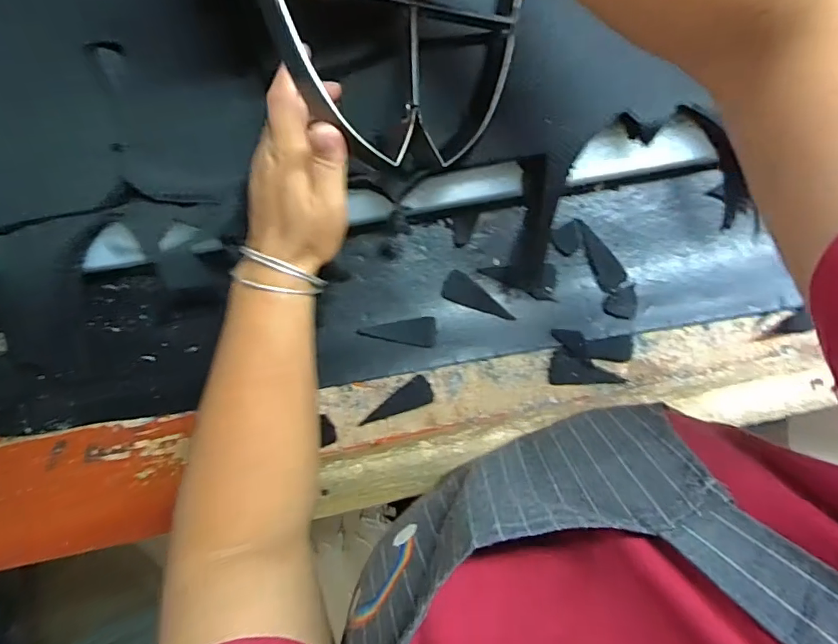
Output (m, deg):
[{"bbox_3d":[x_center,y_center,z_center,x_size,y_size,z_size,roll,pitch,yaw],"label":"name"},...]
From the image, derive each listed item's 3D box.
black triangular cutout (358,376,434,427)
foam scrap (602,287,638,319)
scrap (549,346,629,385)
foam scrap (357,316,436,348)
[{"bbox_3d":[-0.022,0.071,0.444,0.068,0.004,0.026,-21,91,-1],"label":"black triangular cutout"},{"bbox_3d":[0.185,-0.015,0.450,0.035,0.004,0.026,-27,77,-7],"label":"foam scrap"},{"bbox_3d":[0.149,0.051,0.446,0.068,0.005,0.032,28,90,-1],"label":"scrap"},{"bbox_3d":[-0.019,0.012,0.453,0.069,0.009,0.026,-6,91,-1],"label":"foam scrap"}]

